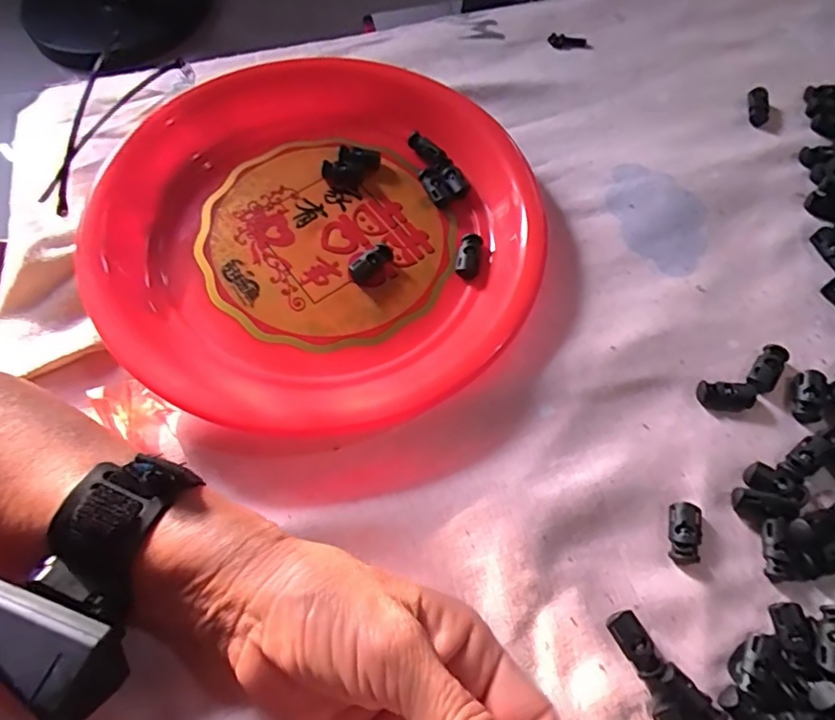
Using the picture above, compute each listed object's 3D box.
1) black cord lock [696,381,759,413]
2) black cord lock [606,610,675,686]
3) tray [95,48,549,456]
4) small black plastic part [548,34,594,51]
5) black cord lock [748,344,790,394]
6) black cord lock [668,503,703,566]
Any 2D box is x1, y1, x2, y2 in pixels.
[{"bbox_3d":[0.166,0.019,0.290,0.030,0.007,0.015,-2,65,1],"label":"black cord lock"},{"bbox_3d":[0.098,0.128,0.241,0.013,0.009,0.031,-26,66,-10],"label":"black cord lock"},{"bbox_3d":[-0.058,-0.089,0.327,0.257,0.031,0.261,-26,66,-10],"label":"tray"},{"bbox_3d":[0.118,-0.245,0.418,0.033,0.005,0.013,8,65,6],"label":"small black plastic part"},{"bbox_3d":[0.191,0.005,0.295,0.015,0.008,0.032,39,72,18],"label":"black cord lock"},{"bbox_3d":[0.129,0.084,0.261,0.014,0.008,0.027,11,66,7],"label":"black cord lock"}]

